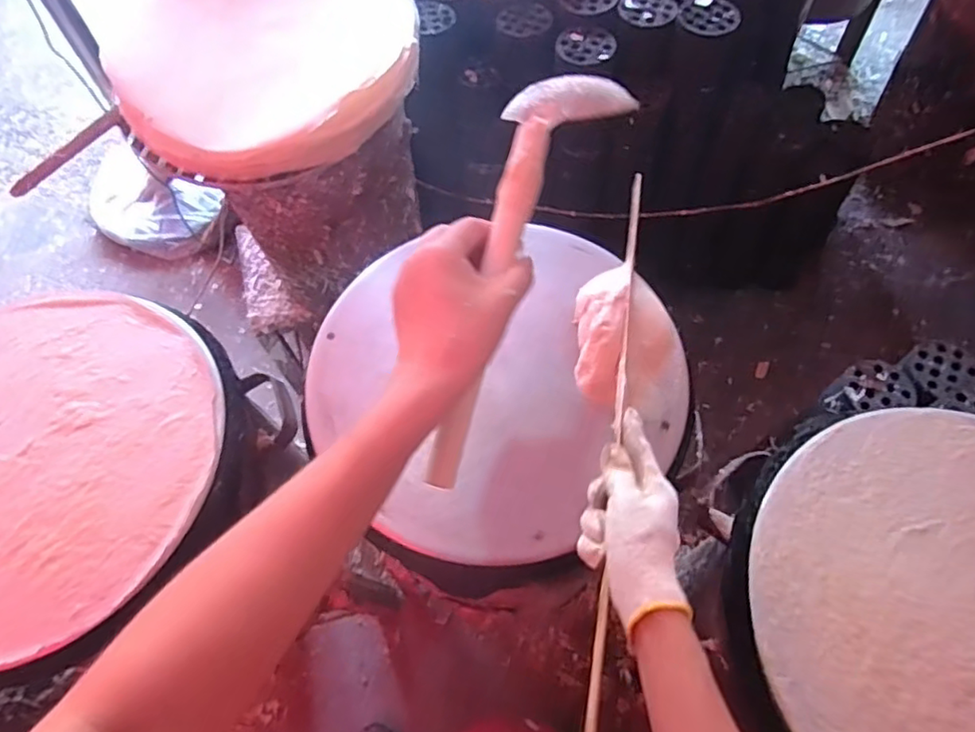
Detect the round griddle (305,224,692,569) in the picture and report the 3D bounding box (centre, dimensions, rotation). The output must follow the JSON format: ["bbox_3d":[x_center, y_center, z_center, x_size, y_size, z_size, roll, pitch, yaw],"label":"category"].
[{"bbox_3d":[0.008,-0.001,0.619,0.354,0.025,0.352,-1,63,3],"label":"round griddle"}]

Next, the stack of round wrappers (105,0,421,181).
[{"bbox_3d":[-0.285,-0.422,0.801,0.368,0.073,0.372,-14,63,-4],"label":"stack of round wrappers"}]

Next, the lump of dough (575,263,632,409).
[{"bbox_3d":[0.111,-0.037,0.607,0.049,0.026,0.150,9,64,8],"label":"lump of dough"}]

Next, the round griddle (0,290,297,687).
[{"bbox_3d":[-0.433,0.092,0.602,0.380,0.048,0.372,33,70,18],"label":"round griddle"}]

